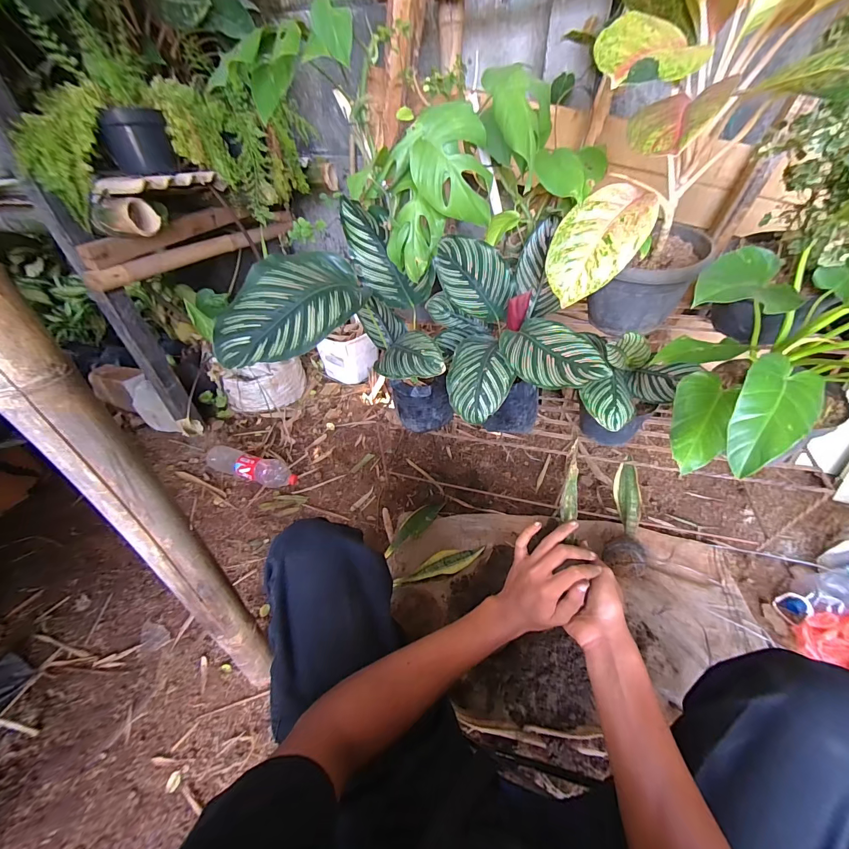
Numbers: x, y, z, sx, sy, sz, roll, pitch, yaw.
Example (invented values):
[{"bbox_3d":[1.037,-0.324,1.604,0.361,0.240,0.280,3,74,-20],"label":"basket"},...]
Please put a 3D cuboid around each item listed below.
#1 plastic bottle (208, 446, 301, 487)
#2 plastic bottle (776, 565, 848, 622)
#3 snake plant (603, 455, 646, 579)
[{"bbox_3d":[-0.579,0.142,1.216,0.323,0.076,0.094,10,43,9],"label":"plastic bottle"},{"bbox_3d":[0.917,0.381,0.817,0.226,0.059,0.092,-20,45,0],"label":"plastic bottle"},{"bbox_3d":[0.518,0.231,0.931,0.084,0.074,0.304,12,62,11],"label":"snake plant"}]

